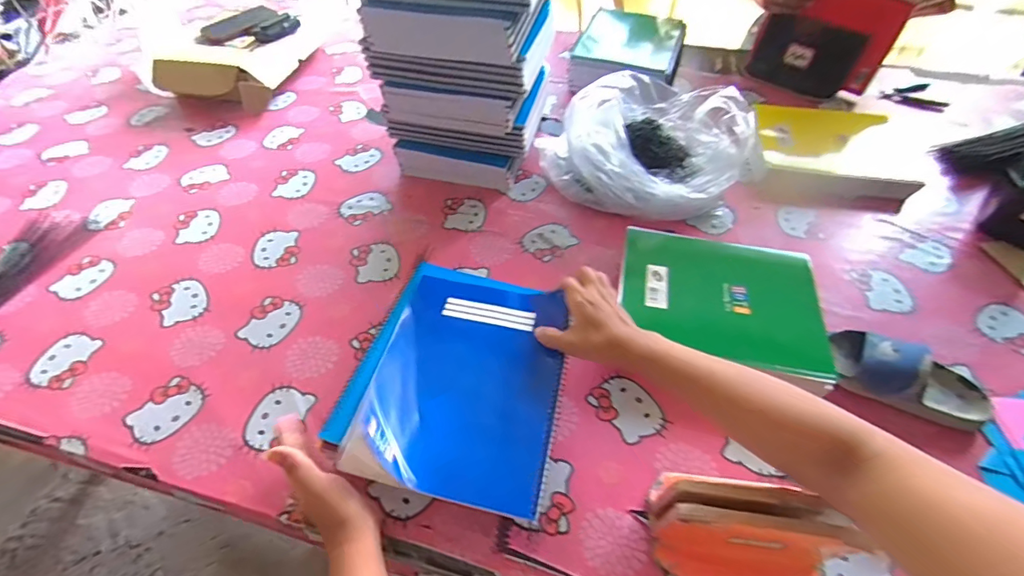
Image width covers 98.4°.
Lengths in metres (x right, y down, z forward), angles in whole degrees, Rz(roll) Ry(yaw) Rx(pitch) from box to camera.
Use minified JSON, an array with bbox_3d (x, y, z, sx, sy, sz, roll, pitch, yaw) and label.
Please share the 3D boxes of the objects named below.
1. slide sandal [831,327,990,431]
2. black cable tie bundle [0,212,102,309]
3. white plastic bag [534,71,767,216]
[{"bbox_3d":[0.467,0.105,0.519,0.173,0.055,0.072,26,57,19],"label":"slide sandal"},{"bbox_3d":[-0.765,-0.006,0.654,0.118,0.008,0.295,11,53,9],"label":"black cable tie bundle"},{"bbox_3d":[0.240,-0.250,0.748,0.308,0.141,0.290,-32,59,-22],"label":"white plastic bag"}]

